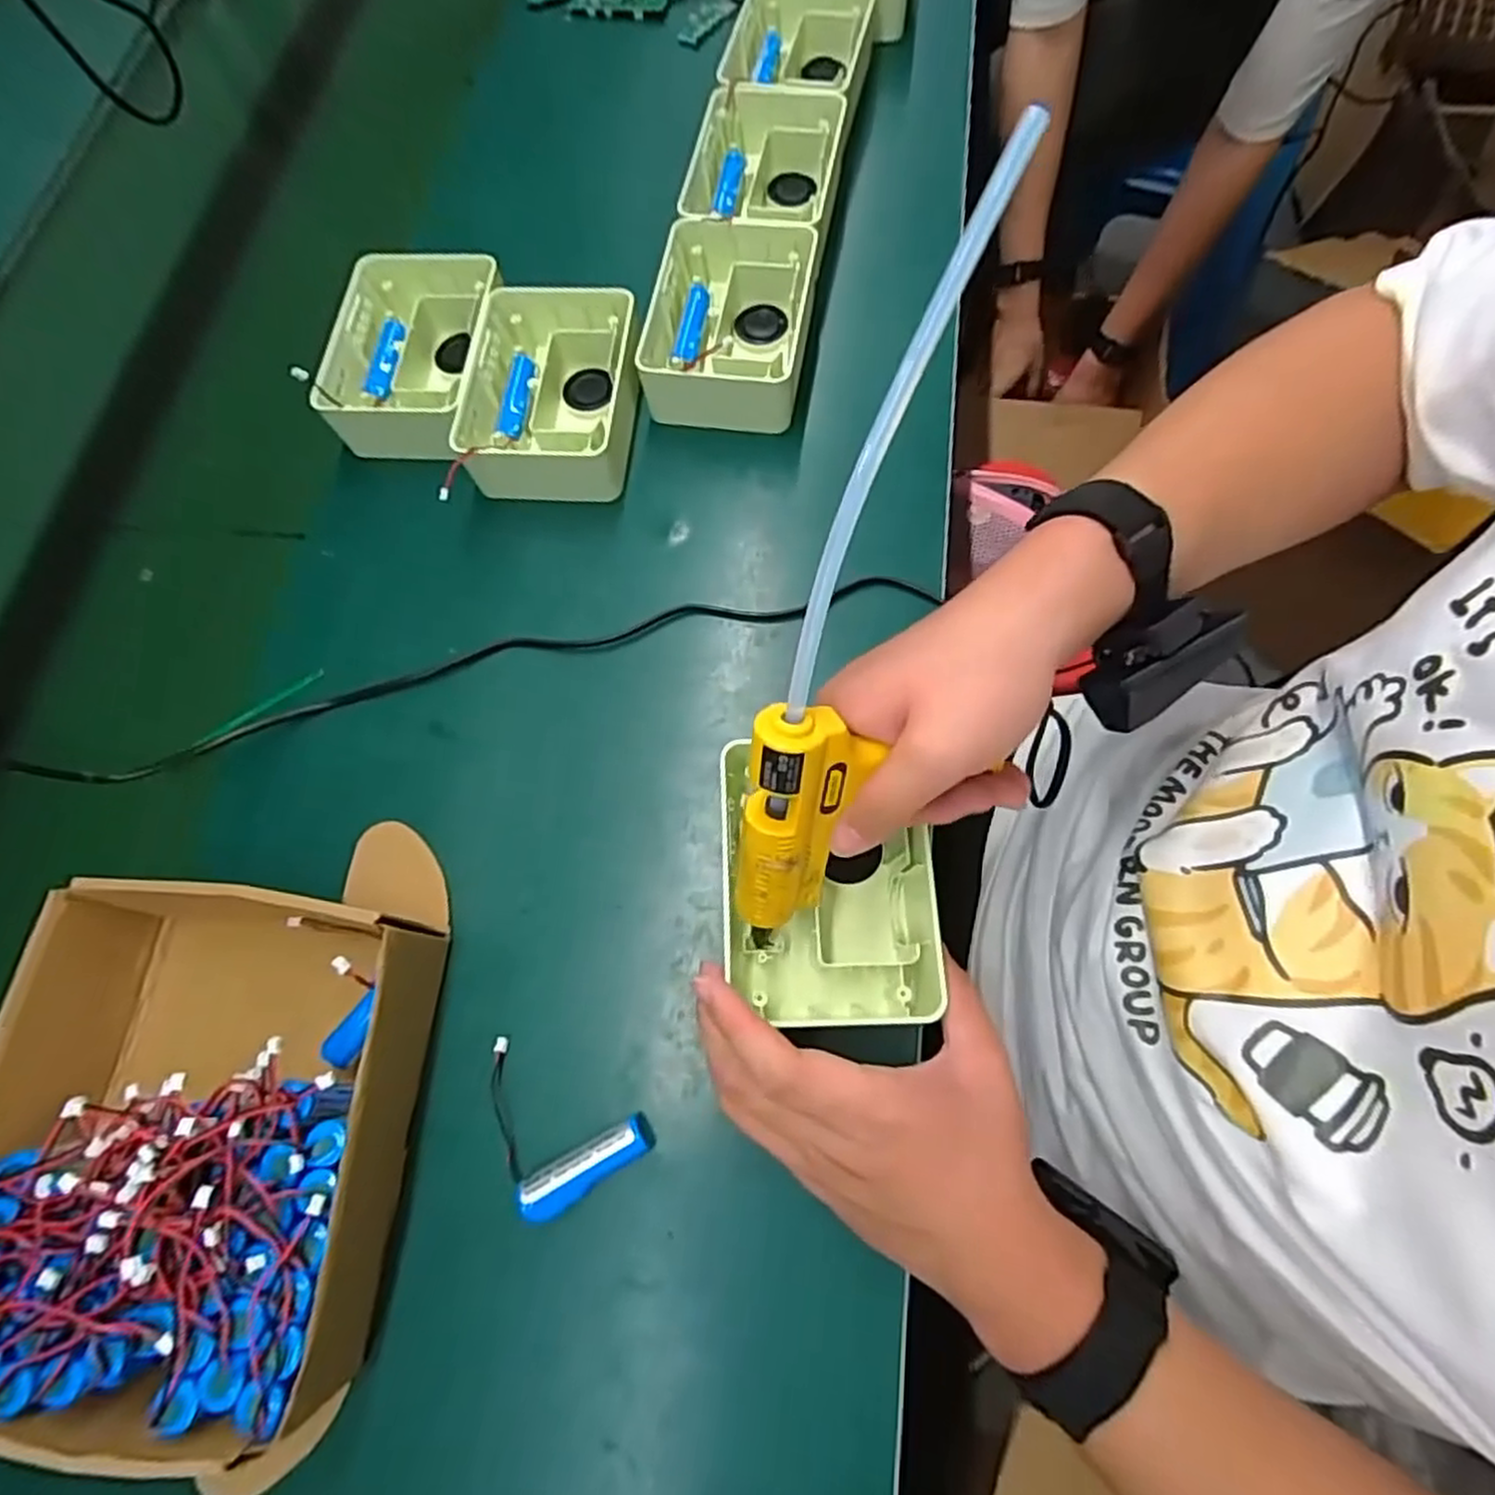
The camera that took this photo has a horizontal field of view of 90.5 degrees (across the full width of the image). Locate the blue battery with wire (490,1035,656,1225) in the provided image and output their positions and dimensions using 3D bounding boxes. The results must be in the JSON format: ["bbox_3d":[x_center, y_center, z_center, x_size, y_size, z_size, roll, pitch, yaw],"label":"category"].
[{"bbox_3d":[-0.101,0.197,0.370,0.096,0.018,0.061,22,75,13],"label":"blue battery with wire"}]

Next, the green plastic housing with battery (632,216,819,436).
[{"bbox_3d":[-0.012,-0.298,0.526,0.103,0.058,0.139,6,72,9],"label":"green plastic housing with battery"}]

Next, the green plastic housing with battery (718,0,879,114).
[{"bbox_3d":[0.041,-0.569,0.613,0.122,0.048,0.151,5,72,8],"label":"green plastic housing with battery"}]

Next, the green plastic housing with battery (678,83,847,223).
[{"bbox_3d":[0.012,-0.438,0.569,0.112,0.044,0.145,11,72,7],"label":"green plastic housing with battery"}]

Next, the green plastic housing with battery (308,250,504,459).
[{"bbox_3d":[-0.239,-0.279,0.532,0.112,0.045,0.158,3,71,5],"label":"green plastic housing with battery"}]

